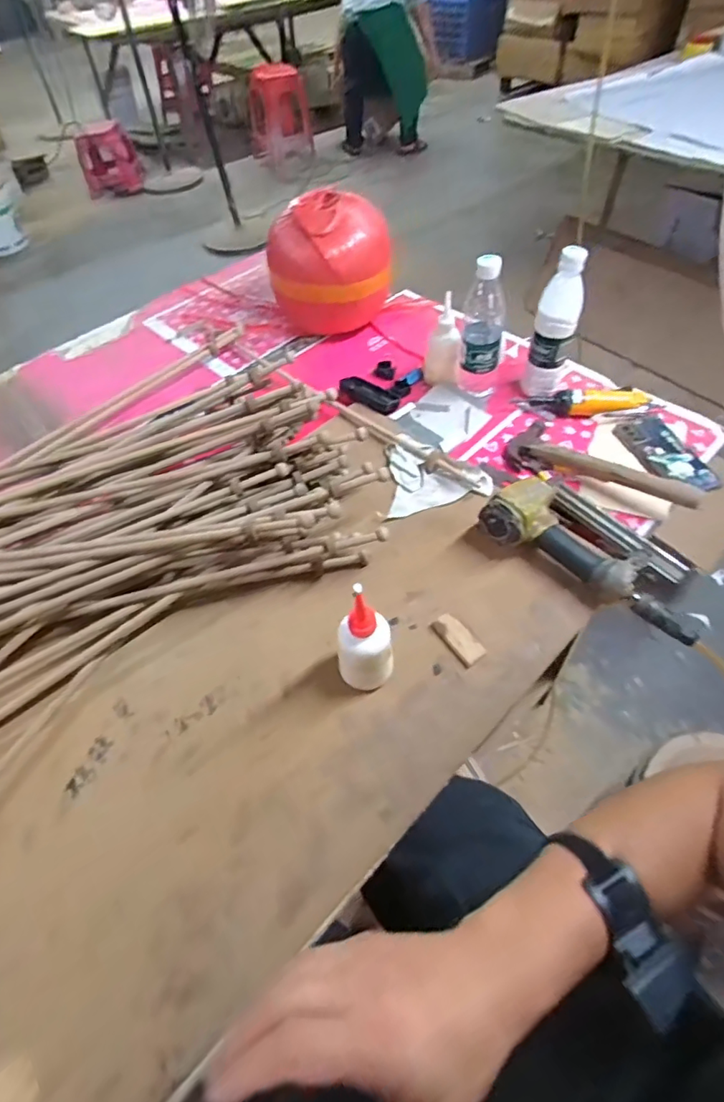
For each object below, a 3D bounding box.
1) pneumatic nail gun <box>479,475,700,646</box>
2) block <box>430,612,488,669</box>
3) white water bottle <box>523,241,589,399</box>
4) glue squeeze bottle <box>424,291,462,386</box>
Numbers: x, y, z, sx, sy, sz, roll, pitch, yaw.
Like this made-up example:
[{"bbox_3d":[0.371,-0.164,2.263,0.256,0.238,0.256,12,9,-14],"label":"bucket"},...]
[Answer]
[{"bbox_3d":[0.302,-0.008,0.676,0.275,0.073,0.142,32,62,22],"label":"pneumatic nail gun"},{"bbox_3d":[0.116,0.106,0.643,0.035,0.013,0.069,-30,59,-17],"label":"block"},{"bbox_3d":[0.299,-0.345,0.825,0.062,0.235,0.066,16,57,13],"label":"white water bottle"},{"bbox_3d":[0.139,-0.347,0.904,0.061,0.142,0.050,7,56,8],"label":"glue squeeze bottle"}]

